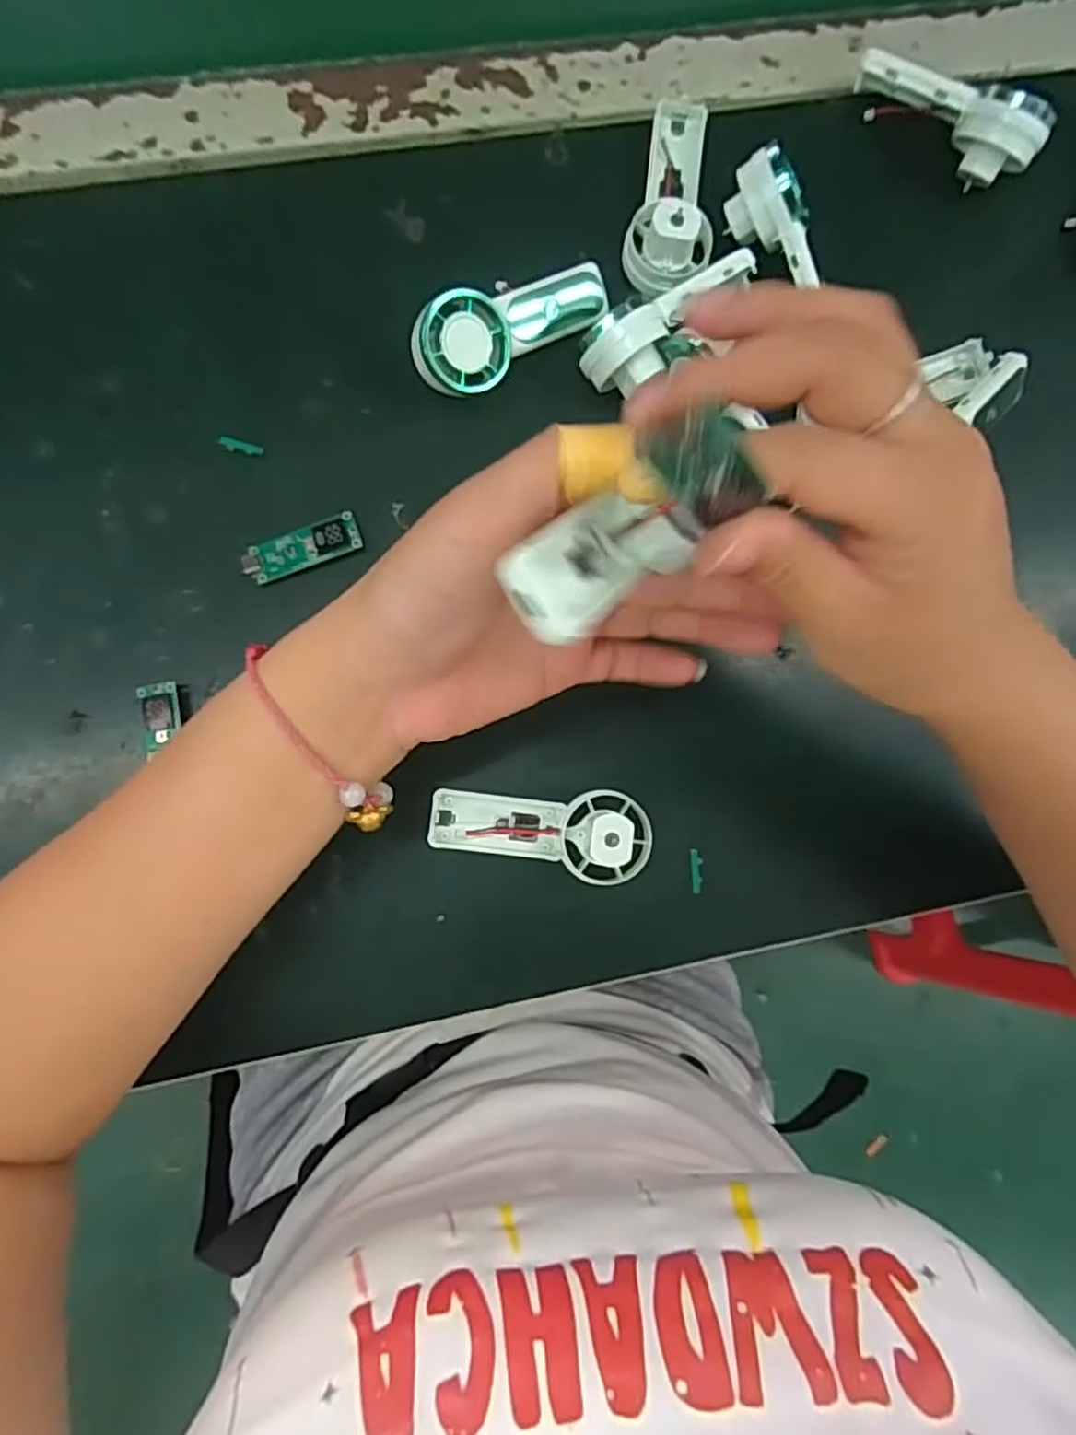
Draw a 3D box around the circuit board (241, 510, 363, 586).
[{"bbox_3d":[-0.105,-0.075,0.322,0.051,0.006,0.019,-22,88,-6],"label":"circuit board"}]

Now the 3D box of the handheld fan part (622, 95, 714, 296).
[{"bbox_3d":[0.063,-0.243,0.332,0.038,0.032,0.099,8,86,-4],"label":"handheld fan part"}]

